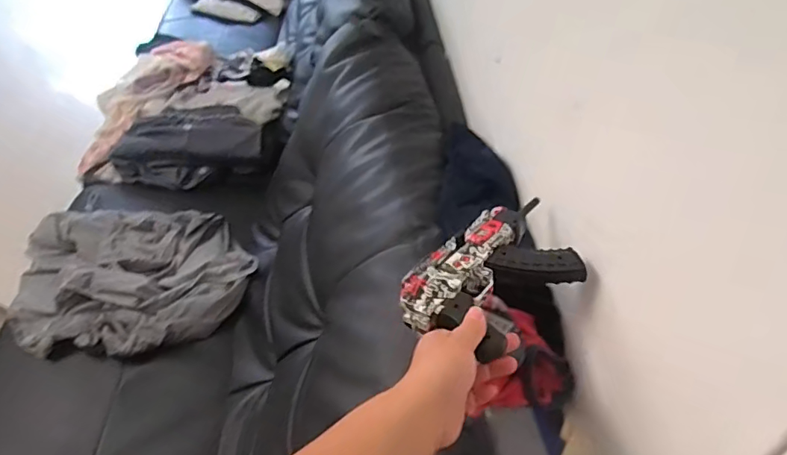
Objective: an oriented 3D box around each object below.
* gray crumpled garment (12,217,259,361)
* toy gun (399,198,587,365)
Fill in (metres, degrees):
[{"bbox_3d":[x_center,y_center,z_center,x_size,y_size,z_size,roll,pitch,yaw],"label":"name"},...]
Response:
[{"bbox_3d":[-0.620,0.100,1.207,0.551,0.081,0.421,-2,50,-3],"label":"gray crumpled garment"},{"bbox_3d":[0.104,0.044,0.524,0.211,0.043,0.130,-33,59,-26],"label":"toy gun"}]

